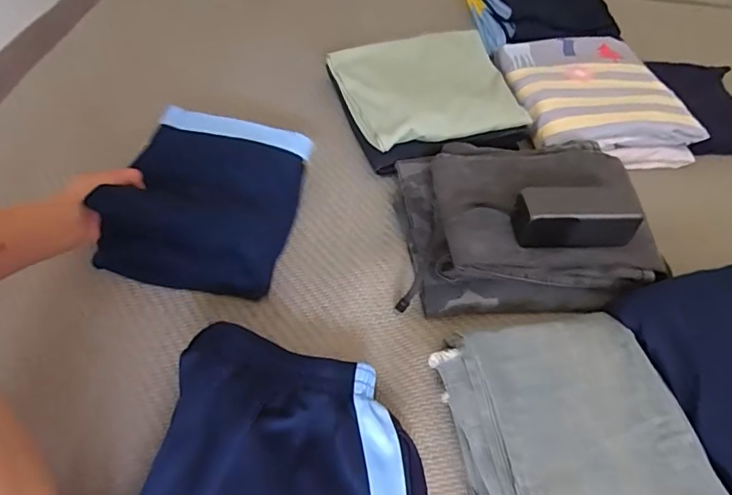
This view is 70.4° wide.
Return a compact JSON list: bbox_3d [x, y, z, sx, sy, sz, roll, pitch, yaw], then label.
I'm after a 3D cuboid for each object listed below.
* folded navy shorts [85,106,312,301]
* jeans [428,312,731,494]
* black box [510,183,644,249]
[{"bbox_3d":[-0.187,-0.057,0.641,0.197,0.062,0.223,14,58,1],"label":"folded navy shorts"},{"bbox_3d":[0.195,0.190,0.481,0.212,0.051,0.252,-7,51,-9],"label":"jeans"},{"bbox_3d":[0.240,-0.040,0.603,0.137,0.052,0.061,-1,50,-4],"label":"black box"}]

